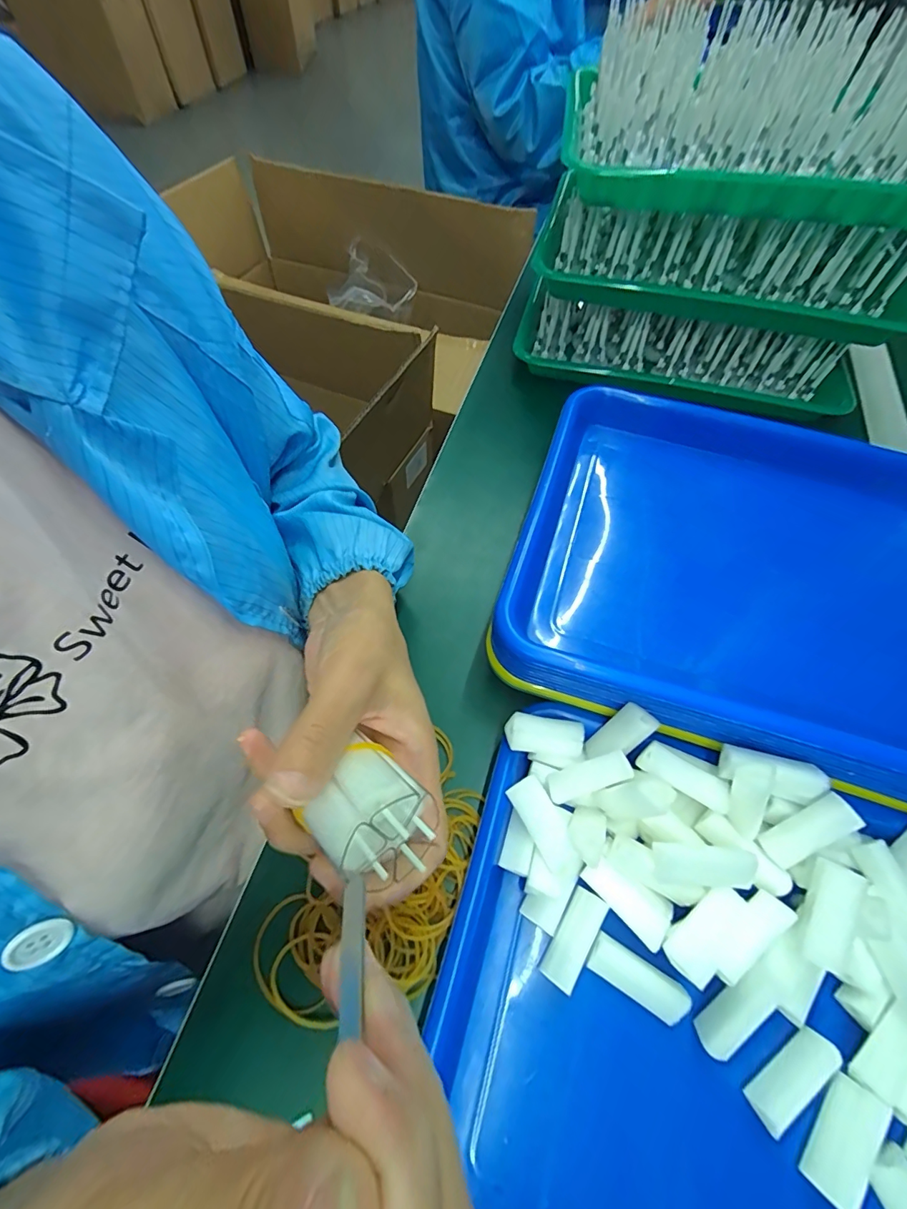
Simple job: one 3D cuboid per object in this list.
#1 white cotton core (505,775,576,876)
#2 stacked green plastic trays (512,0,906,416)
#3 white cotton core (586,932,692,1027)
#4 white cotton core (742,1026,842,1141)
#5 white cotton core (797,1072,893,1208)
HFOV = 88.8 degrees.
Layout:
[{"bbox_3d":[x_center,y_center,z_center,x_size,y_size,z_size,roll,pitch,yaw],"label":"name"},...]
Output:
[{"bbox_3d":[0.048,0.121,0.256,0.019,0.013,0.047,-26,64,-16],"label":"white cotton core"},{"bbox_3d":[0.246,-0.351,0.433,0.320,0.203,0.235,10,60,4],"label":"stacked green plastic trays"},{"bbox_3d":[0.093,0.188,0.231,0.047,0.015,0.018,30,64,14],"label":"white cotton core"},{"bbox_3d":[0.158,0.220,0.216,0.046,0.012,0.016,-29,65,-17],"label":"white cotton core"},{"bbox_3d":[0.176,0.241,0.207,0.021,0.010,0.045,36,65,17],"label":"white cotton core"}]

